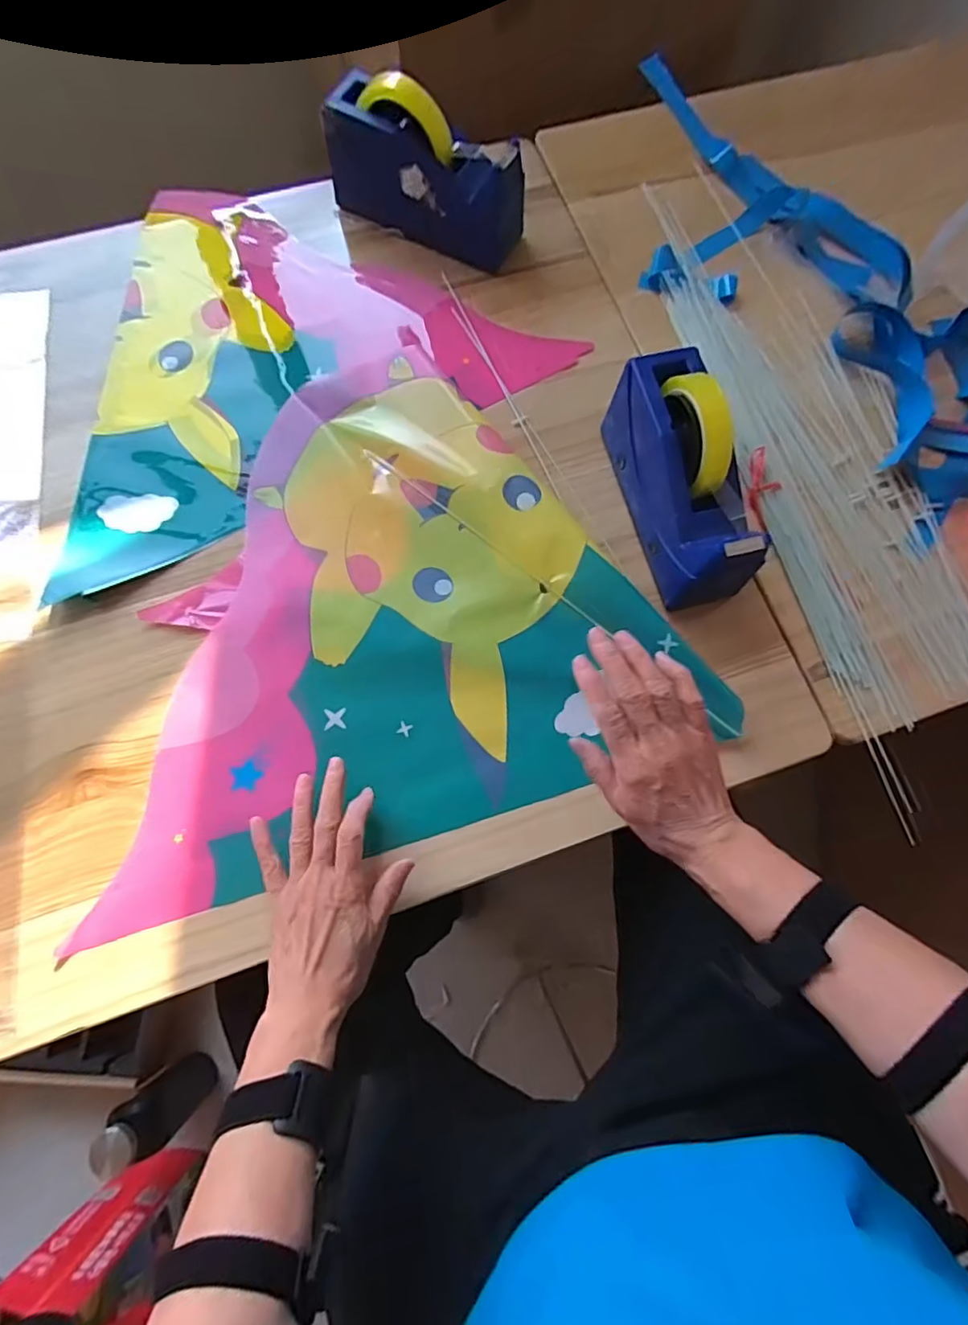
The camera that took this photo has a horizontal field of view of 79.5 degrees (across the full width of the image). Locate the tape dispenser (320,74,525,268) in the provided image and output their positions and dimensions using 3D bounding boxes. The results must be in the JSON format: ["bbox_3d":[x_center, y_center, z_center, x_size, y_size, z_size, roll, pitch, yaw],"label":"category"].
[{"bbox_3d":[-0.060,-0.504,0.599,0.197,0.113,0.071,28,75,6],"label":"tape dispenser"}]

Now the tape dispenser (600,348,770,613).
[{"bbox_3d":[0.173,-0.155,0.500,0.068,0.116,0.205,-14,75,-5],"label":"tape dispenser"}]

